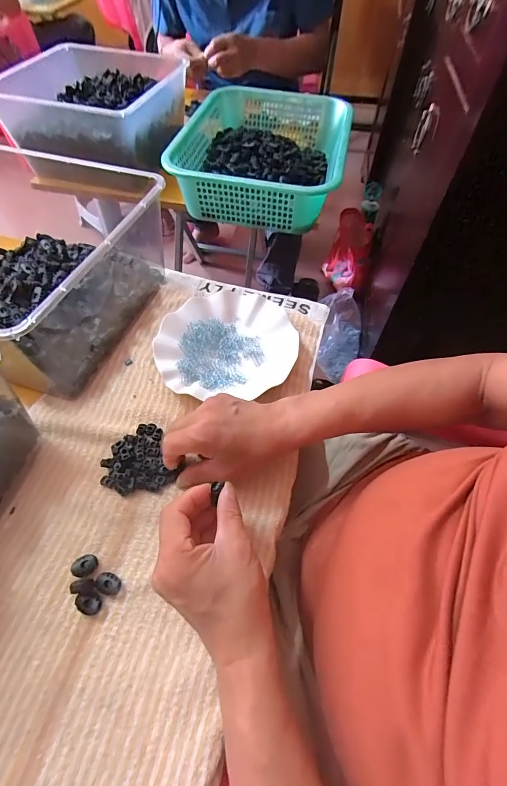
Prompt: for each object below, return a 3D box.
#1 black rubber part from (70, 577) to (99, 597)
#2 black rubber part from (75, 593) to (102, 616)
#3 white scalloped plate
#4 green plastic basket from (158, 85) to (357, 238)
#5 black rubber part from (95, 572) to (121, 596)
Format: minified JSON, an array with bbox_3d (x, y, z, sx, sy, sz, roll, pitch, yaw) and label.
[{"bbox_3d":[-0.153,0.177,0.320,0.025,0.009,0.014,7,57,3],"label":"black rubber part"},{"bbox_3d":[-0.148,0.189,0.316,0.021,0.010,0.016,7,57,3],"label":"black rubber part"},{"bbox_3d":[-0.036,-0.067,0.473,0.178,0.024,0.173,-7,57,-6],"label":"white scalloped plate"},{"bbox_3d":[0.022,-0.472,0.699,0.305,0.095,0.392,11,57,6],"label":"green plastic basket"},{"bbox_3d":[-0.134,0.175,0.323,0.023,0.008,0.017,20,58,11],"label":"black rubber part"}]

